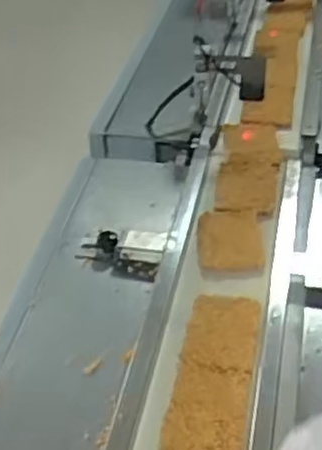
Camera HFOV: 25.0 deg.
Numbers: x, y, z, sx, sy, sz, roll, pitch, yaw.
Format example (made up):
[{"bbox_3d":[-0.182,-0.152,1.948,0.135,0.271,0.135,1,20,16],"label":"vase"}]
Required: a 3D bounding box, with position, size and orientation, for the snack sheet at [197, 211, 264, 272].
[{"bbox_3d":[0.076,0.016,0.802,0.071,0.009,0.097,-1,41,2],"label":"snack sheet"}]

